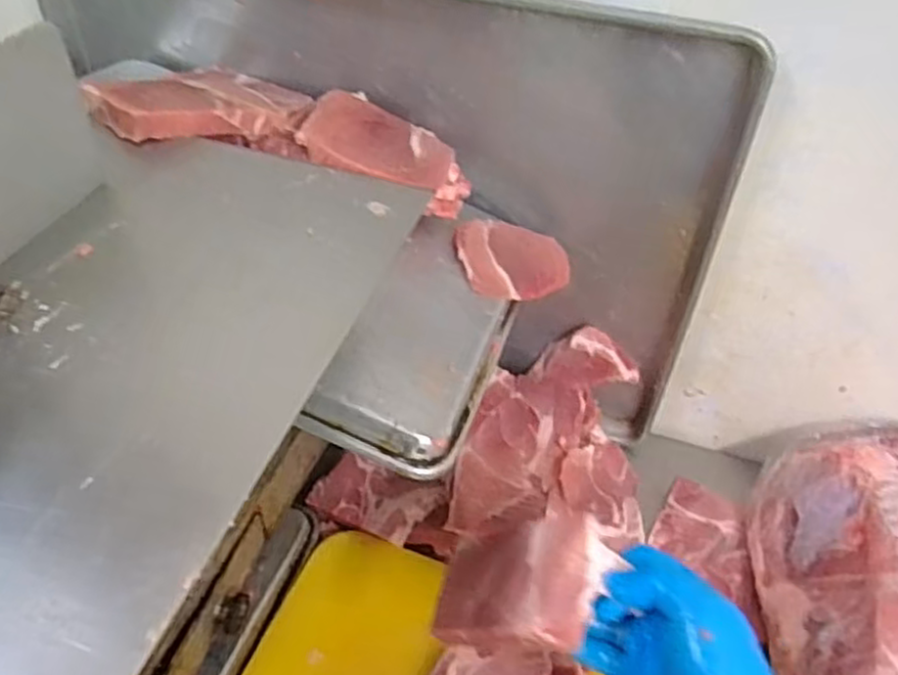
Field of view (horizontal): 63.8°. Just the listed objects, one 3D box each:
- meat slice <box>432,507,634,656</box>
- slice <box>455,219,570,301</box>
[{"bbox_3d":[0.041,0.167,0.480,0.130,0.025,0.087,-21,30,42],"label":"meat slice"},{"bbox_3d":[0.059,-0.067,0.629,0.112,0.008,0.085,0,56,-32],"label":"slice"}]

